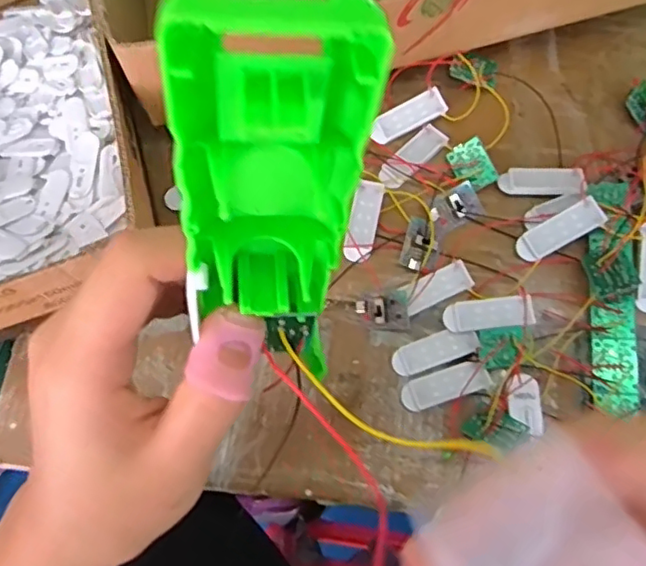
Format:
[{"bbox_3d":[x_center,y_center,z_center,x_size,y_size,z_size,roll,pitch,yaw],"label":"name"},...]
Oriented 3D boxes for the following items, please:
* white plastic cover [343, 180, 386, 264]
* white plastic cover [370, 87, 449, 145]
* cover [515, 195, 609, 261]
[{"bbox_3d":[0.029,-0.044,0.414,0.019,0.009,0.059,12,70,9],"label":"white plastic cover"},{"bbox_3d":[0.063,-0.123,0.438,0.057,0.013,0.020,-23,69,-5],"label":"white plastic cover"},{"bbox_3d":[0.158,-0.035,0.398,0.059,0.006,0.021,-31,67,8],"label":"cover"}]

